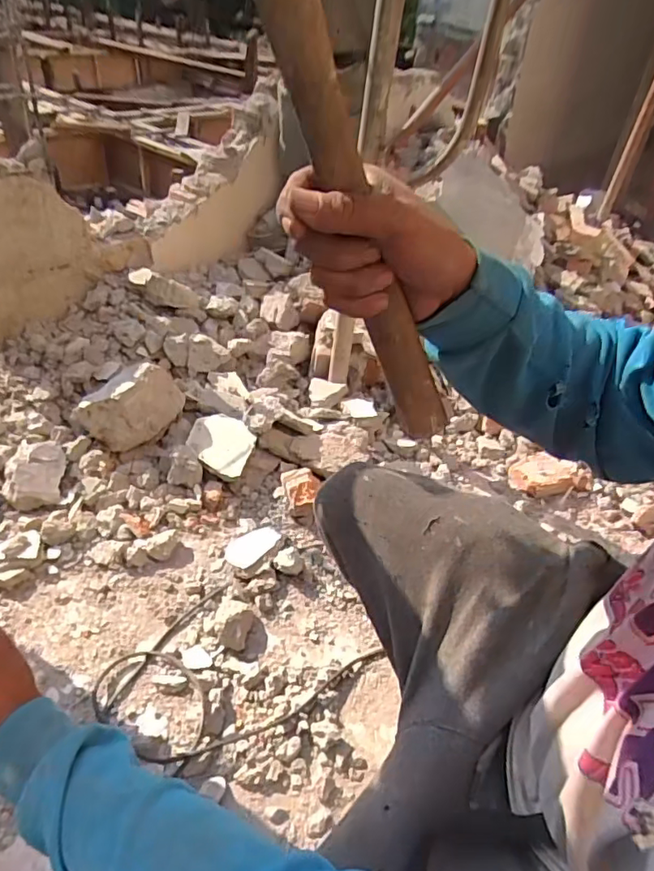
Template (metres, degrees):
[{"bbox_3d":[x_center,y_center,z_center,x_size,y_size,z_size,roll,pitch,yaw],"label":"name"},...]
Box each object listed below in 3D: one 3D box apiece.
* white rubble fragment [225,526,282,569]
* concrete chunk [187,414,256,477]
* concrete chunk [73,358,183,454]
[{"bbox_3d":[-0.134,0.197,0.951,0.069,0.035,0.100,31,45,25],"label":"white rubble fragment"},{"bbox_3d":[-0.212,0.014,1.077,0.126,0.030,0.134,4,41,-4],"label":"concrete chunk"},{"bbox_3d":[-0.384,-0.060,1.066,0.205,0.126,0.080,-23,49,-31],"label":"concrete chunk"}]

